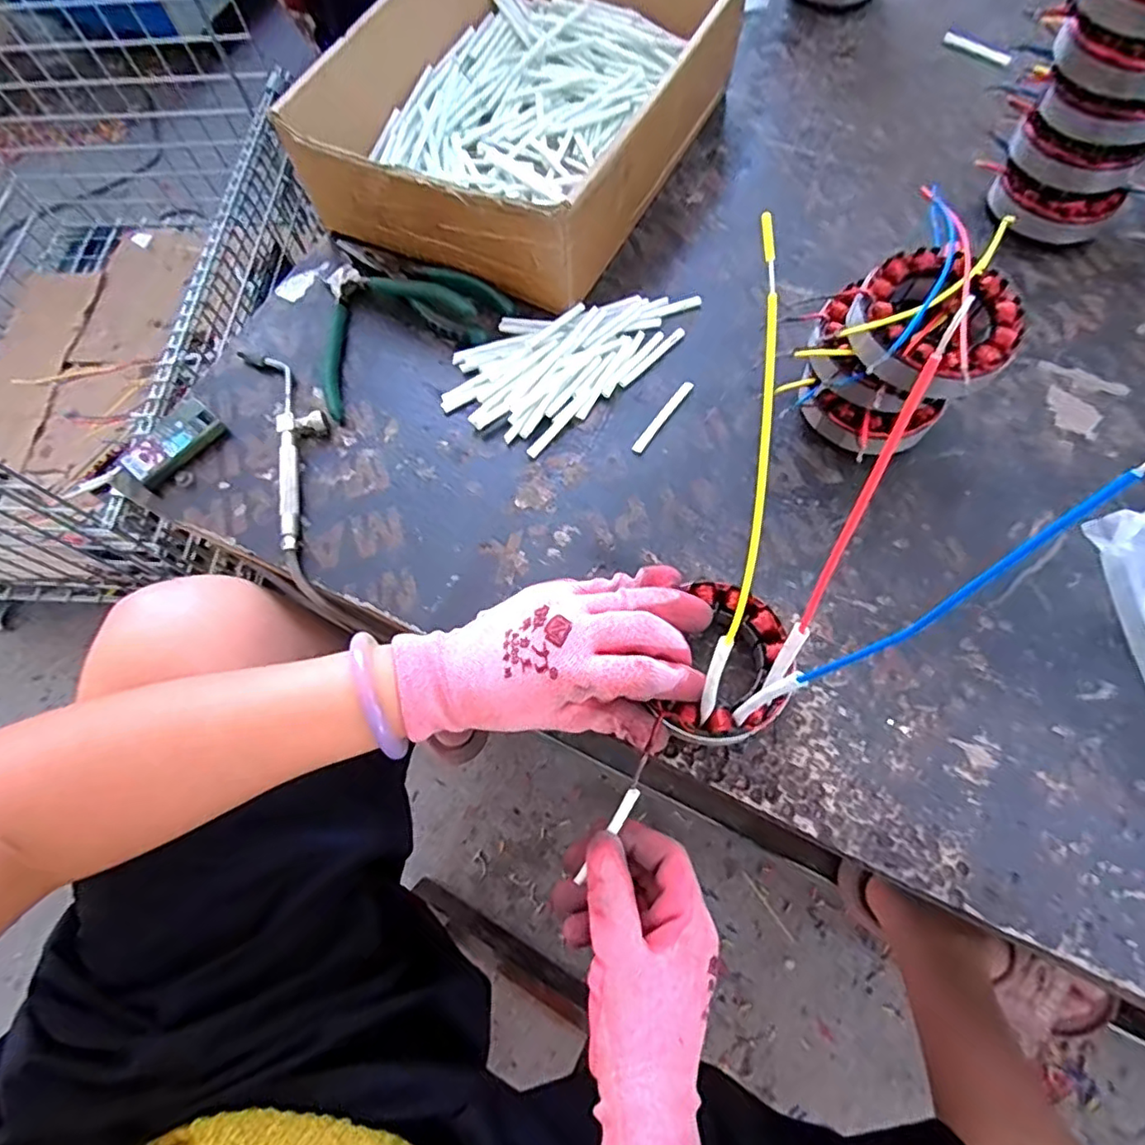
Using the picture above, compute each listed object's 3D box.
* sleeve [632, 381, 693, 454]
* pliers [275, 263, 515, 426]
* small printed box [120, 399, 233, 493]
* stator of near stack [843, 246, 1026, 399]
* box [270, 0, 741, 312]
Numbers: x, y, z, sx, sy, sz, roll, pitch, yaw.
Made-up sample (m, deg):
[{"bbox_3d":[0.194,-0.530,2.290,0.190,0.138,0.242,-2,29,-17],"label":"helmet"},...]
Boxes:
[{"bbox_3d":[0.063,-0.109,0.426,0.007,0.004,0.067,34,73,16],"label":"sleeve"},{"bbox_3d":[-0.134,-0.206,0.456,0.151,0.035,0.141,-25,68,-7],"label":"pliers"},{"bbox_3d":[-0.278,-0.090,0.429,0.035,0.017,0.066,32,72,15],"label":"small printed box"},{"bbox_3d":[0.203,-0.140,0.343,0.084,0.028,0.088,-1,68,4],"label":"stator of near stack"},{"bbox_3d":[-0.028,-0.380,0.494,0.238,0.092,0.337,26,71,13],"label":"box"}]

